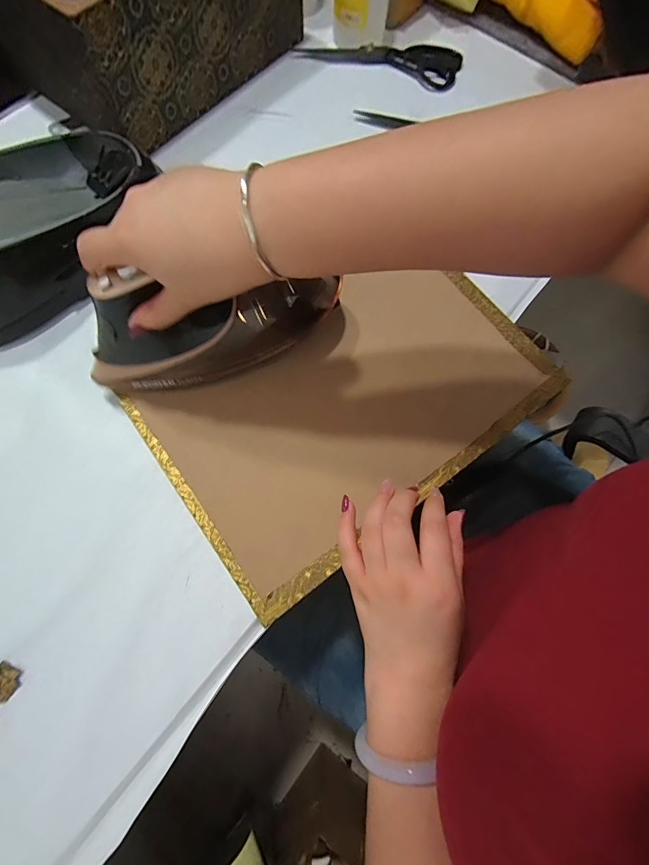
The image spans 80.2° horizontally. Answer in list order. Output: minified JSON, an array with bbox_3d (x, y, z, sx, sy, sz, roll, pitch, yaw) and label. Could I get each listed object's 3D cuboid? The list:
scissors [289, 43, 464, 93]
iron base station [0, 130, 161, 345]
[{"bbox_3d":[0.076,-0.542,0.547,0.231,0.009,0.077,19,74,5],"label":"scissors"},{"bbox_3d":[-0.309,-0.222,0.400,0.273,0.089,0.160,-41,78,-12],"label":"iron base station"}]

